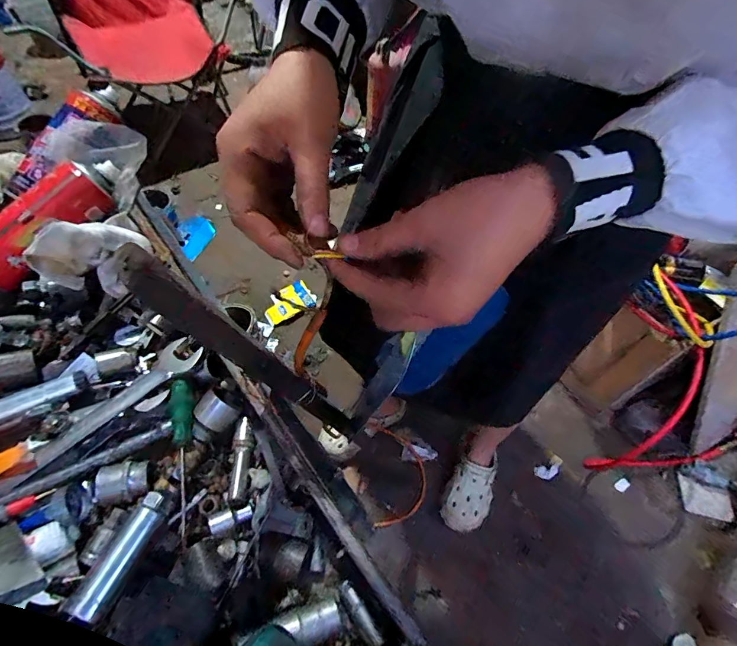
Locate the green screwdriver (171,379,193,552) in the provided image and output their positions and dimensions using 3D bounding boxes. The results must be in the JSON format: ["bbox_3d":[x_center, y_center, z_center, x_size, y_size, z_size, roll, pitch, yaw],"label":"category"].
[{"bbox_3d":[-0.171,0.120,0.366,0.019,0.017,0.149,-10,56,-10],"label":"green screwdriver"}]

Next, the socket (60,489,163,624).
[{"bbox_3d":[-0.193,0.179,0.315,0.022,0.022,0.088,18,56,9],"label":"socket"}]

